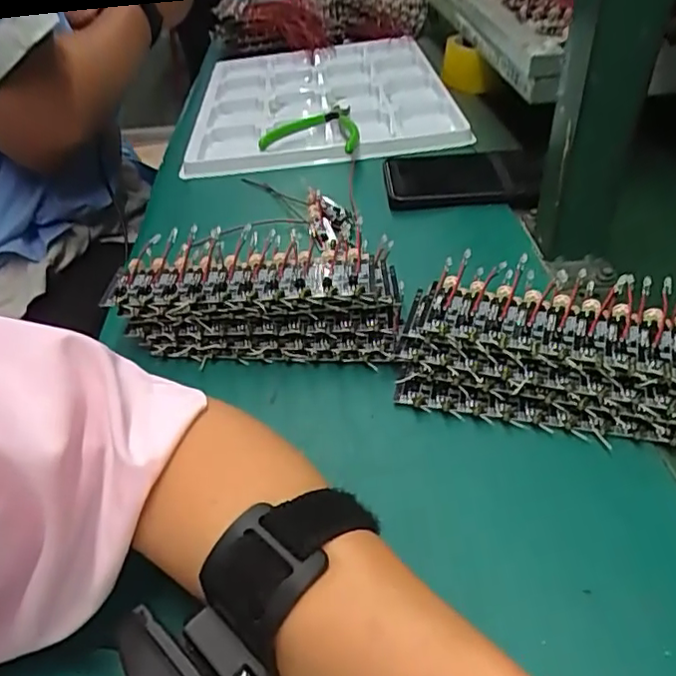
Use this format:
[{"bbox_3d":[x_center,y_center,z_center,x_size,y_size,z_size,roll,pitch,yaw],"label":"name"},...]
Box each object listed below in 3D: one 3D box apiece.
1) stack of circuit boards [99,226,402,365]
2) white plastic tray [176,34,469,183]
[{"bbox_3d":[-0.050,-0.025,0.383,0.177,0.049,0.085,3,40,8],"label":"stack of circuit boards"},{"bbox_3d":[-0.026,-0.292,0.723,0.279,0.038,0.388,-9,36,-2],"label":"white plastic tray"}]

